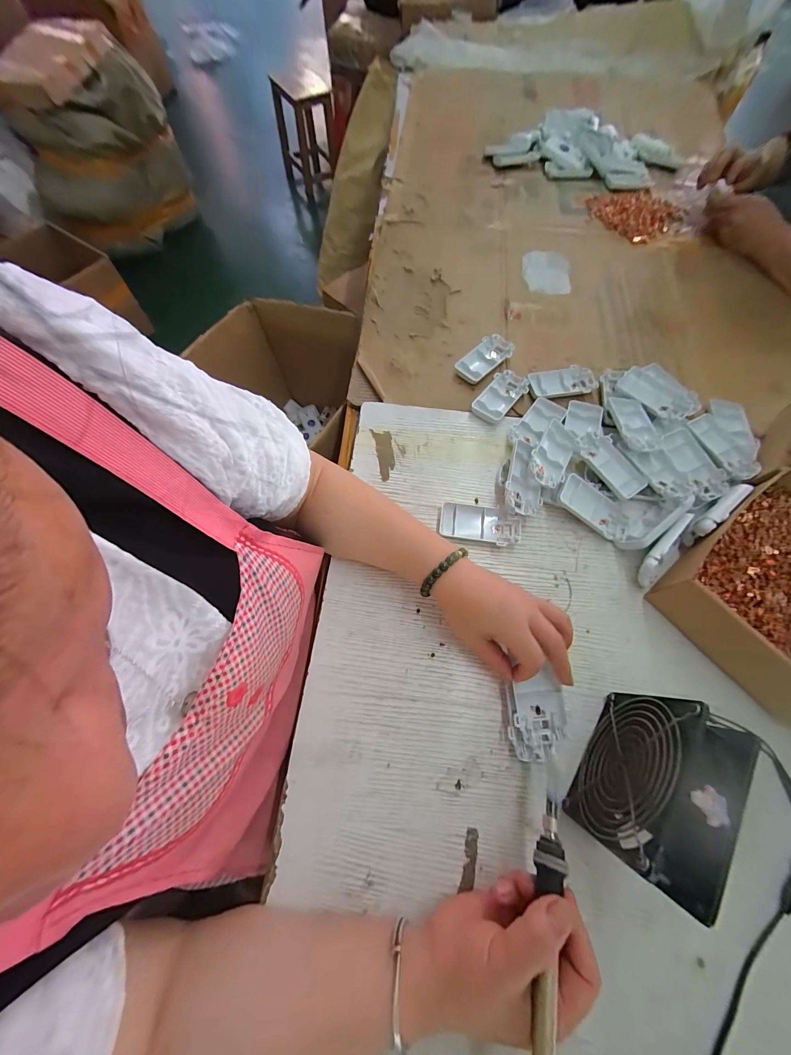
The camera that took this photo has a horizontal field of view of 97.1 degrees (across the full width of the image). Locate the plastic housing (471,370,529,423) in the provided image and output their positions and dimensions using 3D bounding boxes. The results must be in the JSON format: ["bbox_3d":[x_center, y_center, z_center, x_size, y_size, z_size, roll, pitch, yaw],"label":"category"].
[{"bbox_3d":[0.148,-0.186,0.495,0.048,0.012,0.089,39,73,16],"label":"plastic housing"}]

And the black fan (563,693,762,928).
[{"bbox_3d":[0.196,0.194,0.269,0.040,0.131,0.115,32,71,13],"label":"black fan"}]

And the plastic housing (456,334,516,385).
[{"bbox_3d":[0.134,-0.253,0.522,0.090,0.017,0.048,-38,72,-14],"label":"plastic housing"}]

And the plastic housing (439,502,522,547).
[{"bbox_3d":[0.103,-0.002,0.423,0.097,0.016,0.044,9,67,5],"label":"plastic housing"}]

